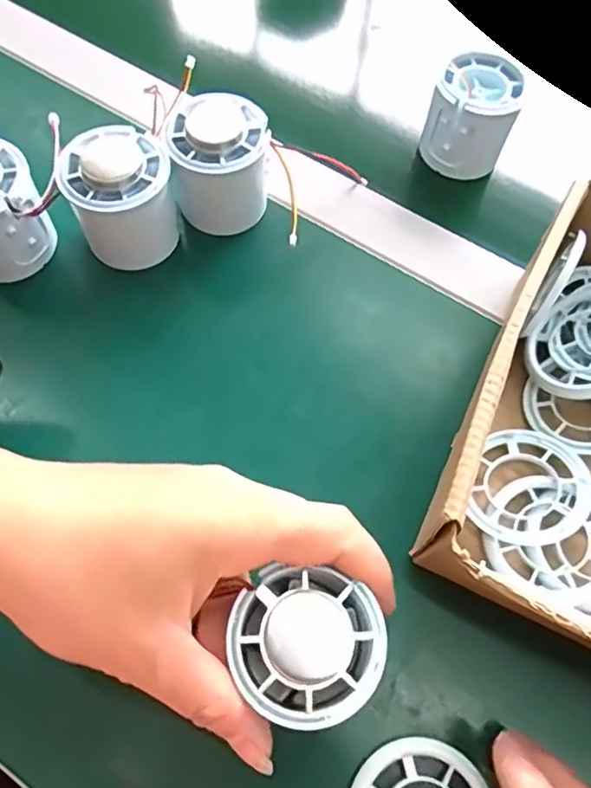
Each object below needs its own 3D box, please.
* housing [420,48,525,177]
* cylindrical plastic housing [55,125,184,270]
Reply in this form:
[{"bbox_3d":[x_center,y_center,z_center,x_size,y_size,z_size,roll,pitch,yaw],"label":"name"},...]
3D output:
[{"bbox_3d":[0.107,-0.165,0.368,0.048,0.061,0.051,1,64,-2],"label":"housing"},{"bbox_3d":[-0.091,-0.100,0.320,0.052,0.065,0.048,1,64,-2],"label":"cylindrical plastic housing"}]

